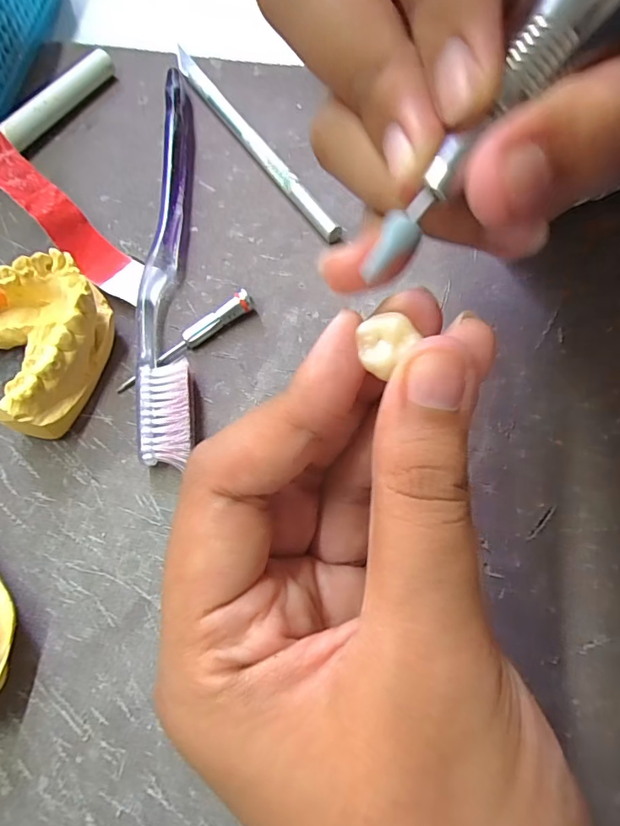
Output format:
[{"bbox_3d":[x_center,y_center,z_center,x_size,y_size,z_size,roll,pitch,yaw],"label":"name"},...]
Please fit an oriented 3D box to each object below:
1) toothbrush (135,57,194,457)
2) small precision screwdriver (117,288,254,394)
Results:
[{"bbox_3d":[-0.057,-0.065,0.202,0.020,0.014,0.177,-5,68,-2],"label":"toothbrush"},{"bbox_3d":[-0.047,-0.027,0.189,0.059,0.009,0.006,-33,72,-13],"label":"small precision screwdriver"}]

